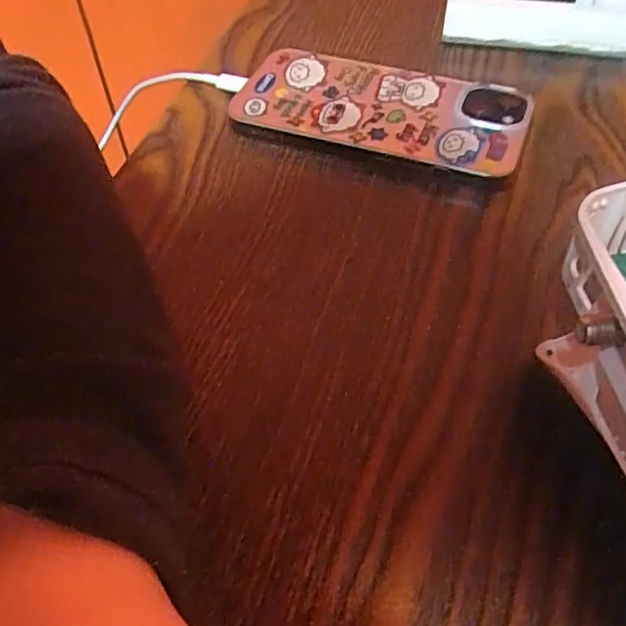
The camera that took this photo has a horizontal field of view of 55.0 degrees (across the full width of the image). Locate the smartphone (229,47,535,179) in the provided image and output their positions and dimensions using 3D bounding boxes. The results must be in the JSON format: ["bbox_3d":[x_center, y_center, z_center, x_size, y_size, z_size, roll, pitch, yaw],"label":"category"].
[{"bbox_3d":[0.033,-0.097,0.287,0.136,0.010,0.056,14,64,5],"label":"smartphone"}]

